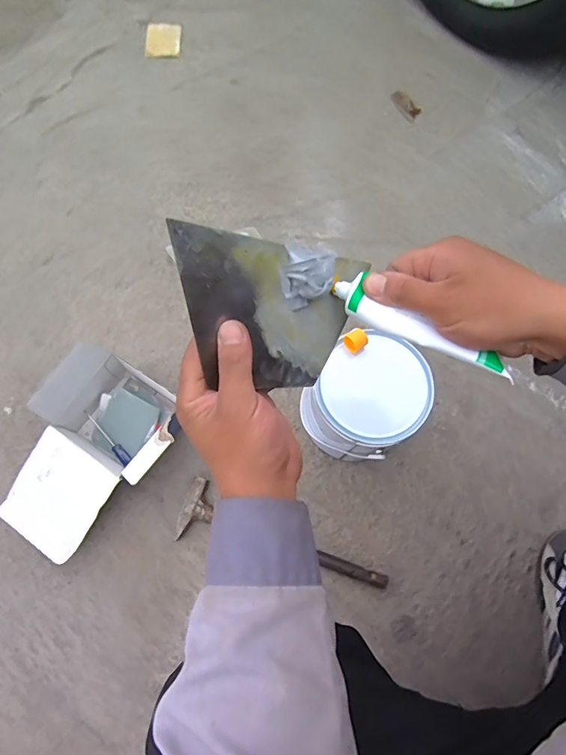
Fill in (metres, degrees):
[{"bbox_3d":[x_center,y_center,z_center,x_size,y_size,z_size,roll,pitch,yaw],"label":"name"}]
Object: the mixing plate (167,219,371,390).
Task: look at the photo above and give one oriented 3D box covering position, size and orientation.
[{"bbox_3d":[-0.010,-0.044,0.317,0.157,0.005,0.106,-1,110,-36],"label":"mixing plate"}]

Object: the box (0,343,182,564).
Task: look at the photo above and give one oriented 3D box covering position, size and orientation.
[{"bbox_3d":[-0.267,0.118,0.609,0.179,0.118,0.280,26,74,7],"label":"box"}]

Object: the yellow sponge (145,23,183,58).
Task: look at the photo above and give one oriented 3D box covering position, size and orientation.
[{"bbox_3d":[-0.267,-0.756,0.948,0.077,0.011,0.094,0,72,-1],"label":"yellow sponge"}]

